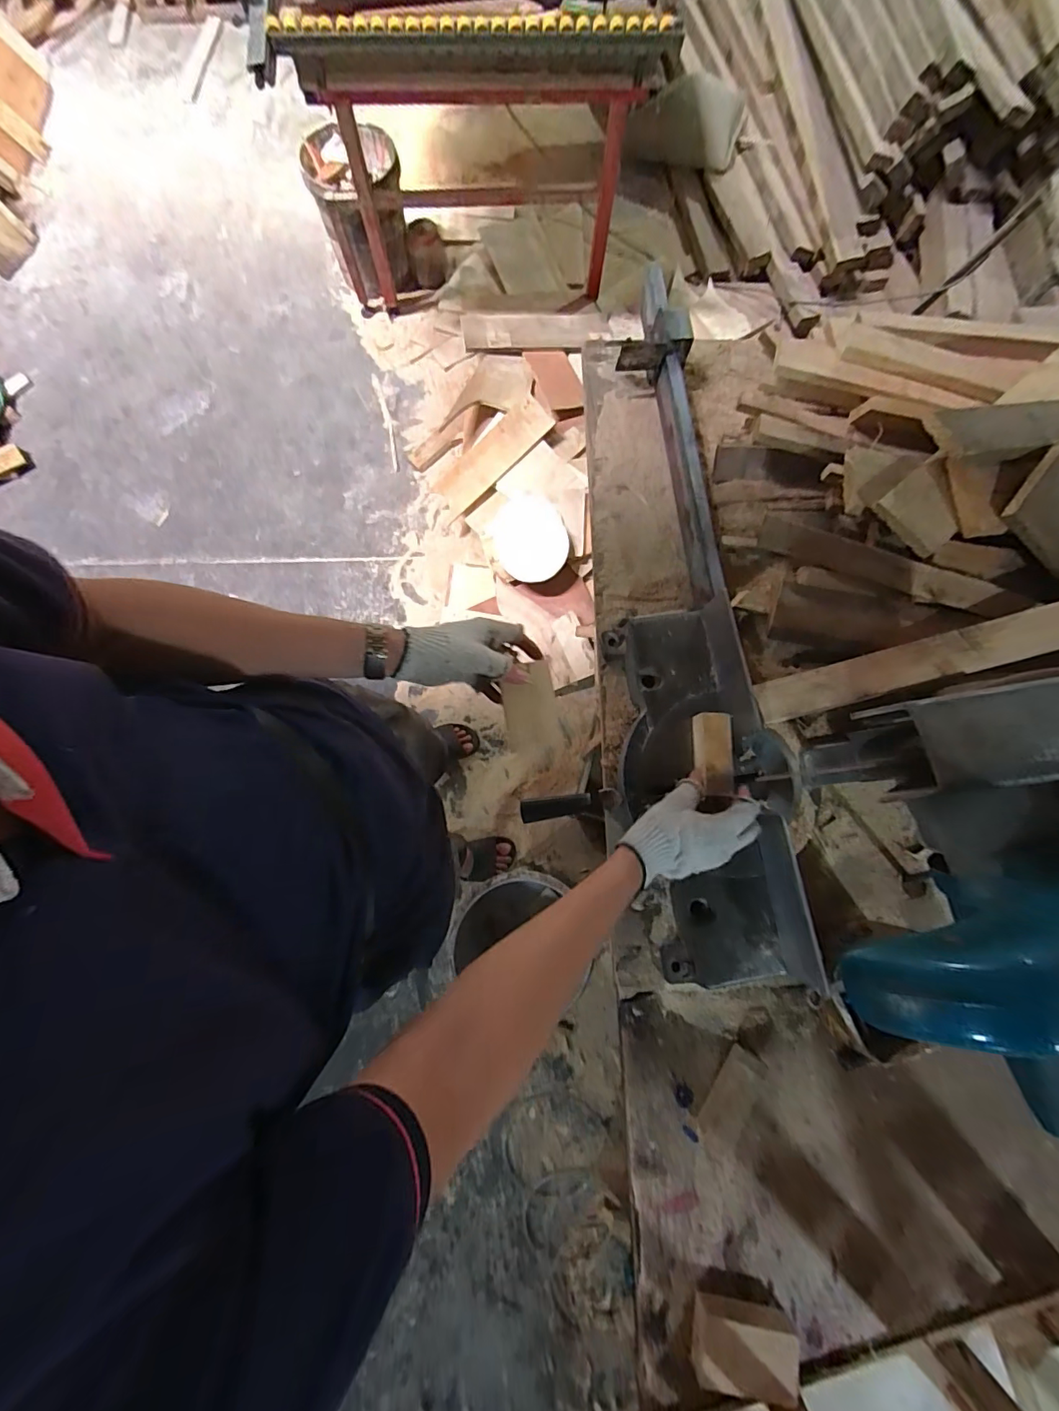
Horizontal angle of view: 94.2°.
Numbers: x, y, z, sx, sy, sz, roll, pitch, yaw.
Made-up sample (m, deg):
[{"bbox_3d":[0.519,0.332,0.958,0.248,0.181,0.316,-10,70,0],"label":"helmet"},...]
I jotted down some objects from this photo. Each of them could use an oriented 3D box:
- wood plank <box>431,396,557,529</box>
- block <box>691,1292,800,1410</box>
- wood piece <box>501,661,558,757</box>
[{"bbox_3d":[-0.123,-0.744,1.489,0.421,0.031,0.140,-37,79,18],"label":"wood plank"},{"bbox_3d":[0.225,0.672,0.512,0.115,0.033,0.061,8,78,2],"label":"block"},{"bbox_3d":[0.001,0.005,0.535,0.055,0.007,0.096,-9,96,0],"label":"wood piece"}]

